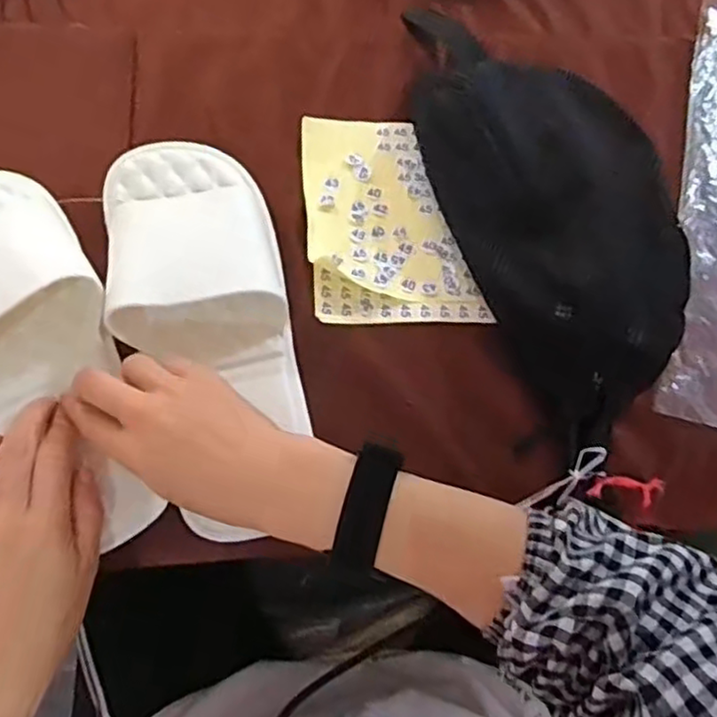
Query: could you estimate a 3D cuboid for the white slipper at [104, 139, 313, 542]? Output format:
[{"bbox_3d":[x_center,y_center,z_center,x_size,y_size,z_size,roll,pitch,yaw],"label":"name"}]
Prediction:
[{"bbox_3d":[-0.100,-0.024,0.454,0.107,0.047,0.273,-11,75,-4],"label":"white slipper"}]

